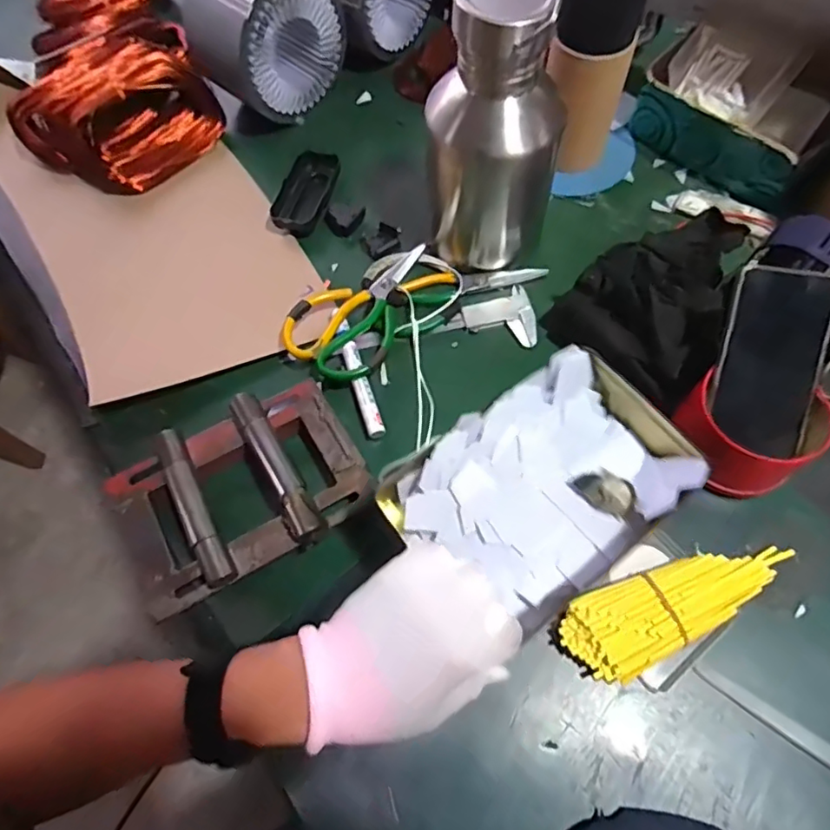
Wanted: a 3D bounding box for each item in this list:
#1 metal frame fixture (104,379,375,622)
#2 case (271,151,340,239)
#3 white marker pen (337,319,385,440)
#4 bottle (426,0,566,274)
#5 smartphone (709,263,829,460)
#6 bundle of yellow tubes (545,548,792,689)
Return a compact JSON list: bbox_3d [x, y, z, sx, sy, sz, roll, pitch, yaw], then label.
[{"bbox_3d":[-0.144,0.060,0.468,0.195,0.044,0.137,-27,66,-11],"label":"metal frame fixture"},{"bbox_3d":[-0.122,-0.252,0.645,0.051,0.031,0.114,14,65,9],"label":"case"},{"bbox_3d":[-0.053,-0.034,0.527,0.016,0.017,0.124,-17,65,-6],"label":"white marker pen"},{"bbox_3d":[0.072,-0.248,0.504,0.118,0.240,0.092,4,64,4],"label":"bottle"},{"bbox_3d":[0.285,-0.042,0.452,0.078,0.012,0.146,9,104,4],"label":"smartphone"},{"bbox_3d":[0.203,0.147,0.433,0.194,0.029,0.061,-20,65,-8],"label":"bundle of yellow tubes"}]

